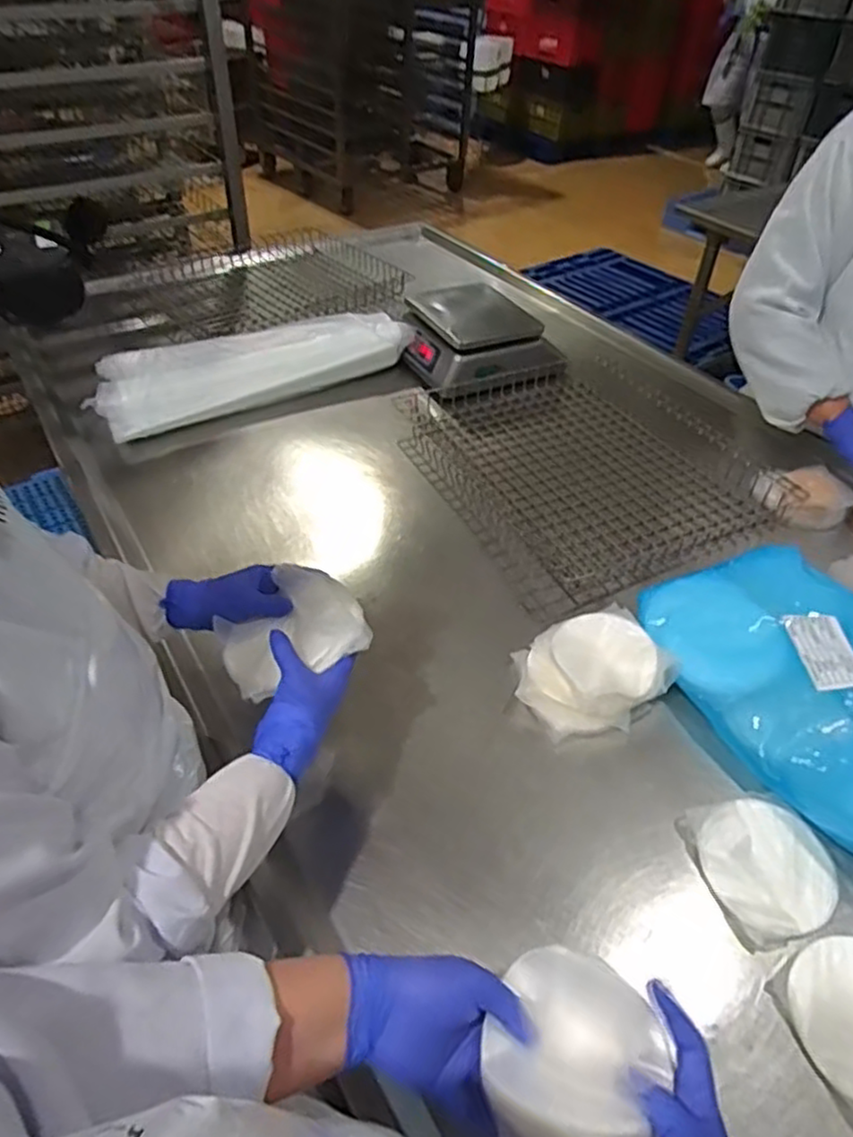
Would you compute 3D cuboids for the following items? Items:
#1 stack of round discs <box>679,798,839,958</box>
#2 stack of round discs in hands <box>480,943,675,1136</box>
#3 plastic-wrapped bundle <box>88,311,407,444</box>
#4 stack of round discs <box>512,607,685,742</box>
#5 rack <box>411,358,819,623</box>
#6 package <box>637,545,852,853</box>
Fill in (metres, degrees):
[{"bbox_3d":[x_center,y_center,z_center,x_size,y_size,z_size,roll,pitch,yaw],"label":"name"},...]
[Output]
[{"bbox_3d":[0.325,0.285,0.676,0.122,0.014,0.129,-14,47,-13],"label":"stack of round discs"},{"bbox_3d":[0.095,0.310,0.449,0.112,0.021,0.121,-10,47,-10],"label":"stack of round discs in hands"},{"bbox_3d":[-0.312,-0.370,1.285,0.564,0.082,0.192,-21,49,-20],"label":"plastic-wrapped bundle"},{"bbox_3d":[0.195,0.121,0.829,0.169,0.061,0.133,-24,50,-22],"label":"stack of round discs"},{"bbox_3d":[0.259,-0.174,1.131,0.503,0.029,0.502,-20,49,-19],"label":"rack"},{"bbox_3d":[0.443,0.120,0.769,0.257,0.080,0.390,-20,49,-19],"label":"package"}]

